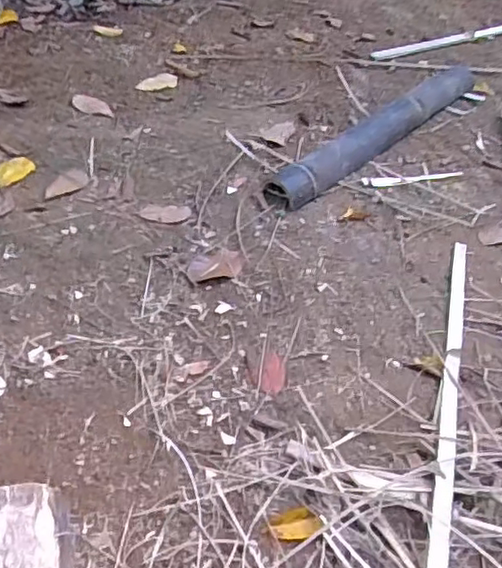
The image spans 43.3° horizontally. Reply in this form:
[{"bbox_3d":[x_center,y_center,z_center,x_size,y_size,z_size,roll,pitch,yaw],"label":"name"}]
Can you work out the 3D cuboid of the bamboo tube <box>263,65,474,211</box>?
[{"bbox_3d":[0.356,-0.414,1.628,0.103,0.055,0.937,34,50,26],"label":"bamboo tube"}]

